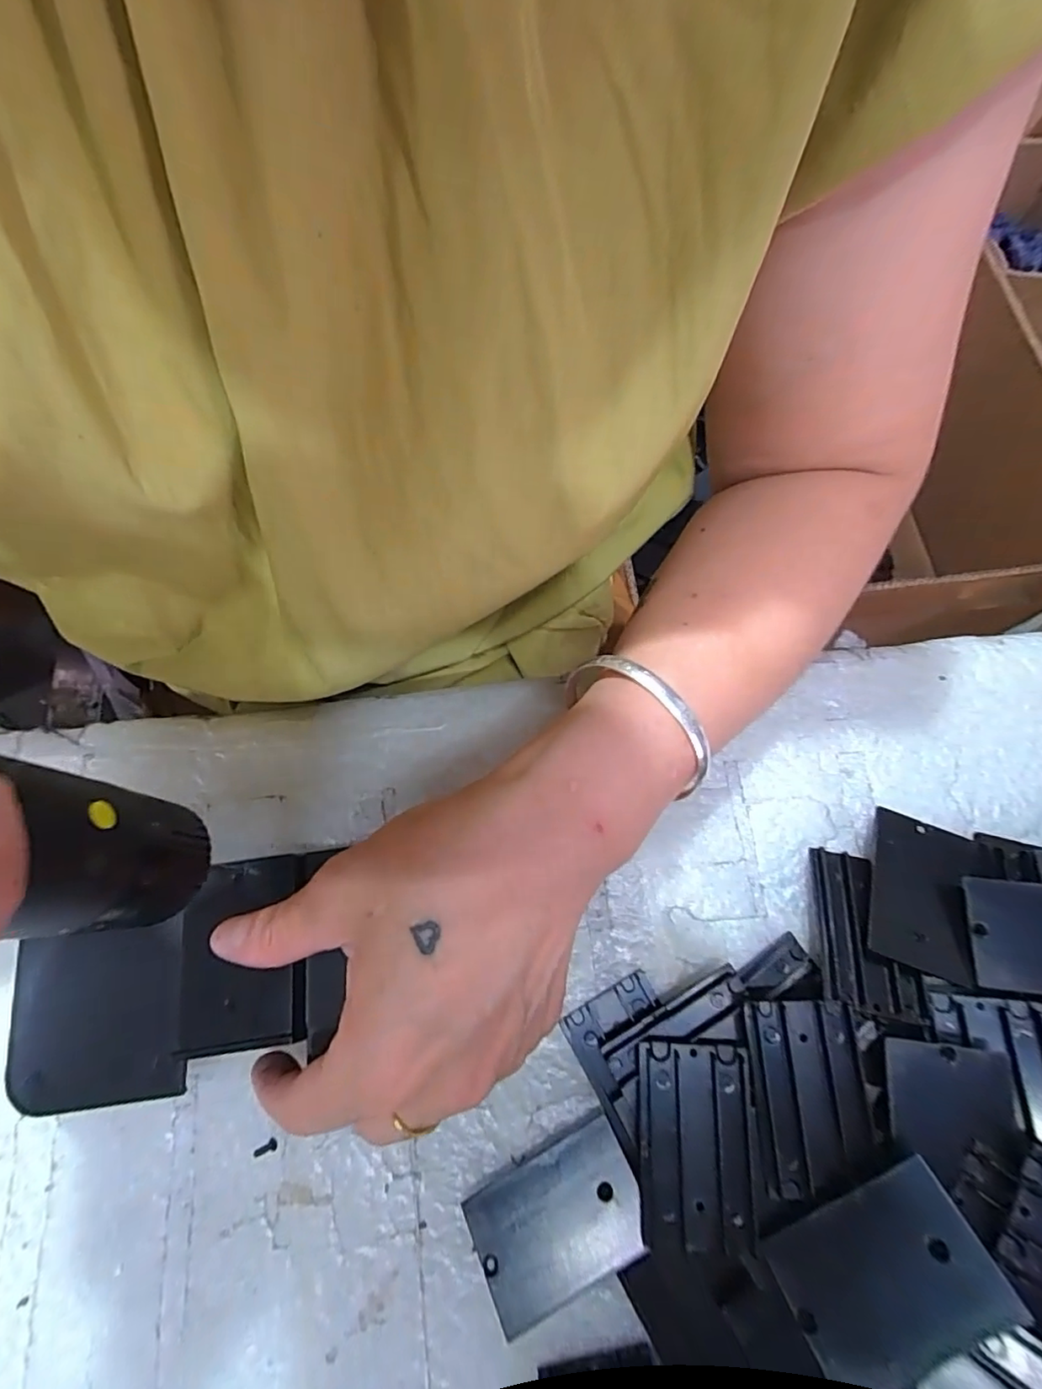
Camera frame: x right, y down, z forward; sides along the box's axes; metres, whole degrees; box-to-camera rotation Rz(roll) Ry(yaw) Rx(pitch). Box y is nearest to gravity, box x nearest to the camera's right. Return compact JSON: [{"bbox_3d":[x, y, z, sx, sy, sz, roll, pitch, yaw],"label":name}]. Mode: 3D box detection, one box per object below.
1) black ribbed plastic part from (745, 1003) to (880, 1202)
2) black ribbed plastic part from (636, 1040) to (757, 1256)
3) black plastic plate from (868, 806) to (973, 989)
[{"bbox_3d":[0.093,0.128,0.181,0.034,0.004,0.052,-1,73,1],"label":"black ribbed plastic part"},{"bbox_3d":[0.056,0.142,0.180,0.034,0.004,0.053,2,73,2],"label":"black ribbed plastic part"},{"bbox_3d":[0.146,0.072,0.209,0.035,0.006,0.054,17,59,11],"label":"black plastic plate"}]

